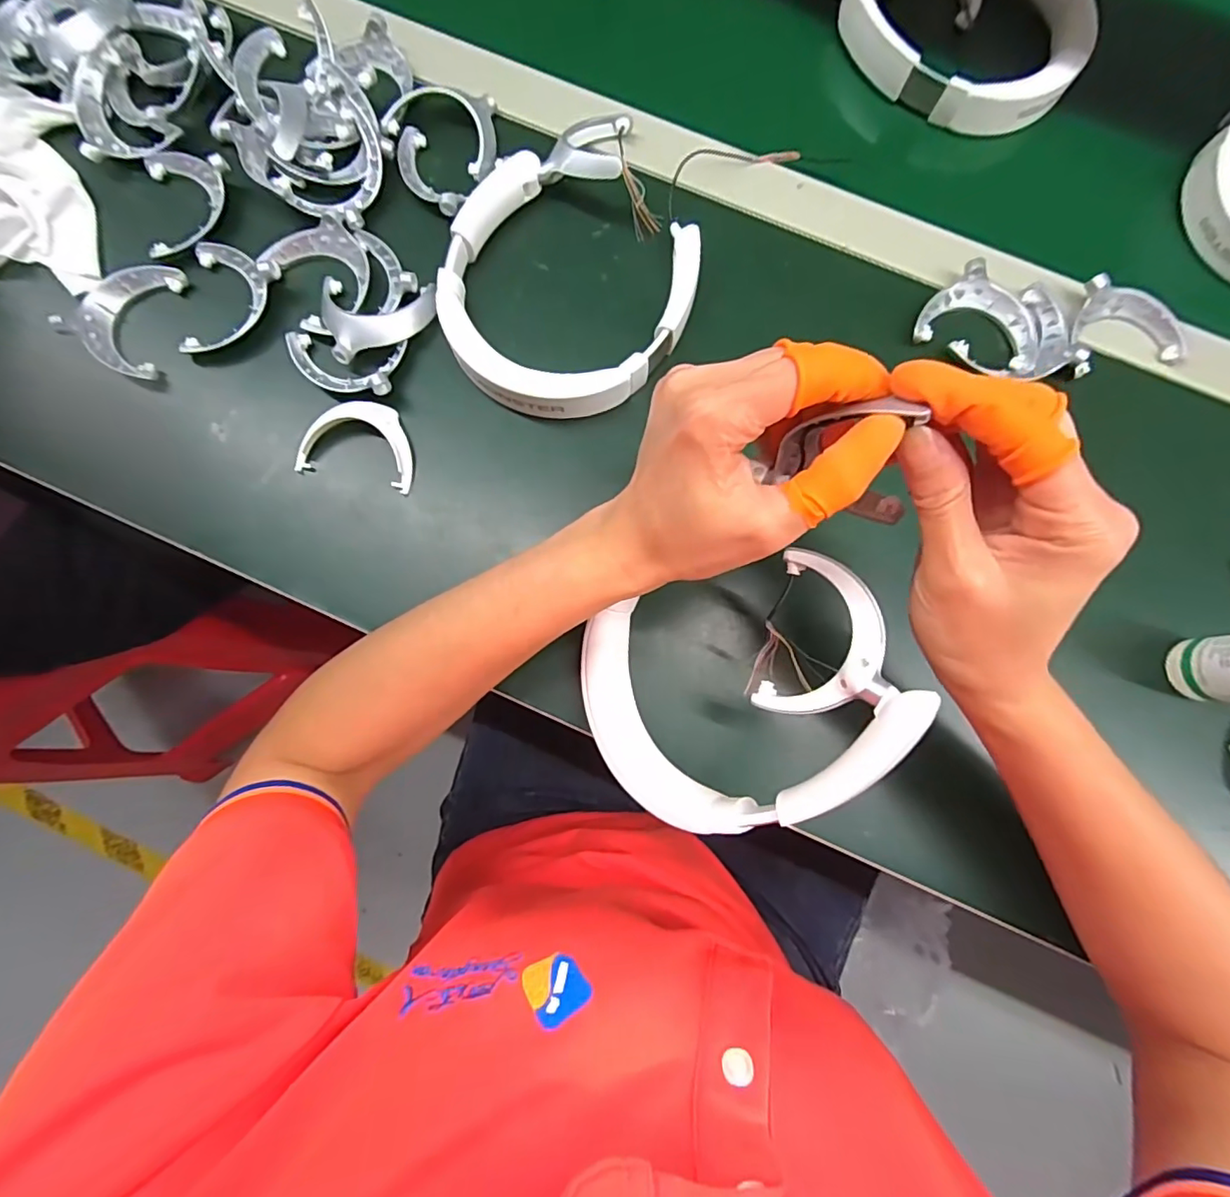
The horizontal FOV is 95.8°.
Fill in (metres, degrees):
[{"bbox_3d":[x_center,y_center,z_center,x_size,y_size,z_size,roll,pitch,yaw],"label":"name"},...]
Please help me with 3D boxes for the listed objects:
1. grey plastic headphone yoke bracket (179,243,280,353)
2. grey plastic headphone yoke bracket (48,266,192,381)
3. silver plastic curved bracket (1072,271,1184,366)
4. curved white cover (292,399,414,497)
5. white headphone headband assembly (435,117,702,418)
[{"bbox_3d":[-0.237,-0.186,0.344,0.054,0.021,0.070,2,80,0],"label":"grey plastic headphone yoke bracket"},{"bbox_3d":[-0.300,-0.173,0.339,0.051,0.020,0.073,10,80,1],"label":"grey plastic headphone yoke bracket"},{"bbox_3d":[0.317,-0.172,0.343,0.080,0.015,0.051,-4,80,-1],"label":"silver plastic curved bracket"},{"bbox_3d":[-0.154,-0.095,0.332,0.068,0.016,0.048,13,80,1],"label":"curved white cover"},{"bbox_3d":[-0.029,-0.197,0.340,0.164,0.031,0.174,0,80,-1],"label":"white headphone headband assembly"}]

